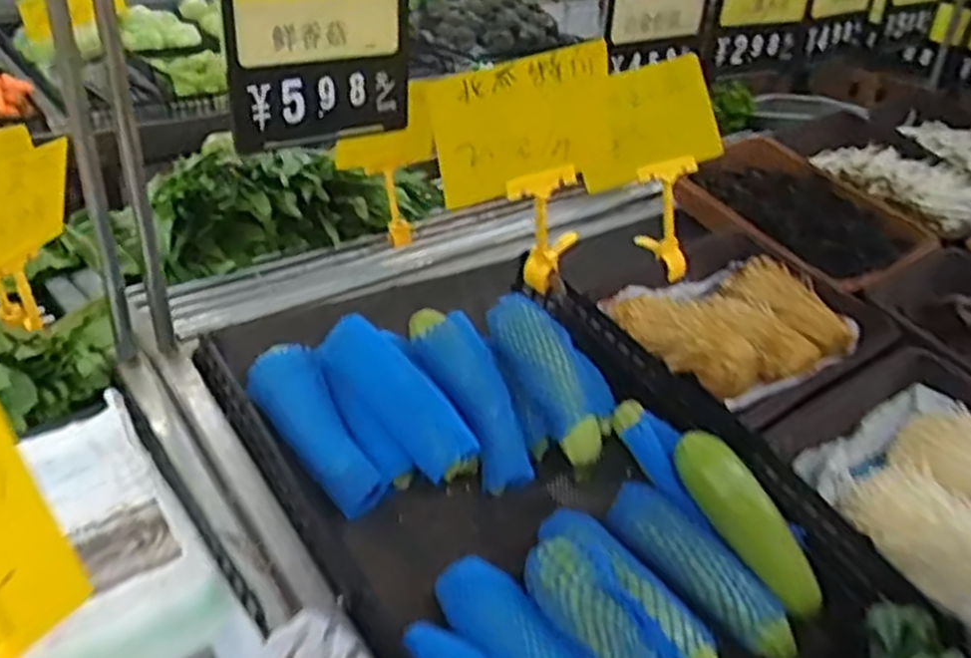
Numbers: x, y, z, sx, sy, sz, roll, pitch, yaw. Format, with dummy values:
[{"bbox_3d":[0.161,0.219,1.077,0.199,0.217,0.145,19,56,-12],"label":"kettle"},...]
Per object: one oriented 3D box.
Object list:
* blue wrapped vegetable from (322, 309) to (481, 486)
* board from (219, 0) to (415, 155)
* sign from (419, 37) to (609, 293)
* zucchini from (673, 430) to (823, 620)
[{"bbox_3d":[-0.091,0.074,0.841,0.065,0.059,0.206,-27,64,-39],"label":"blue wrapped vegetable"},{"bbox_3d":[-0.178,-0.307,0.892,0.225,0.180,0.025,-21,38,-34],"label":"board"},{"bbox_3d":[0.035,-0.175,0.911,0.208,0.272,0.036,-16,36,-29],"label":"sign"},{"bbox_3d":[0.255,0.186,0.769,0.050,0.047,0.198,-25,74,-37],"label":"zucchini"}]

